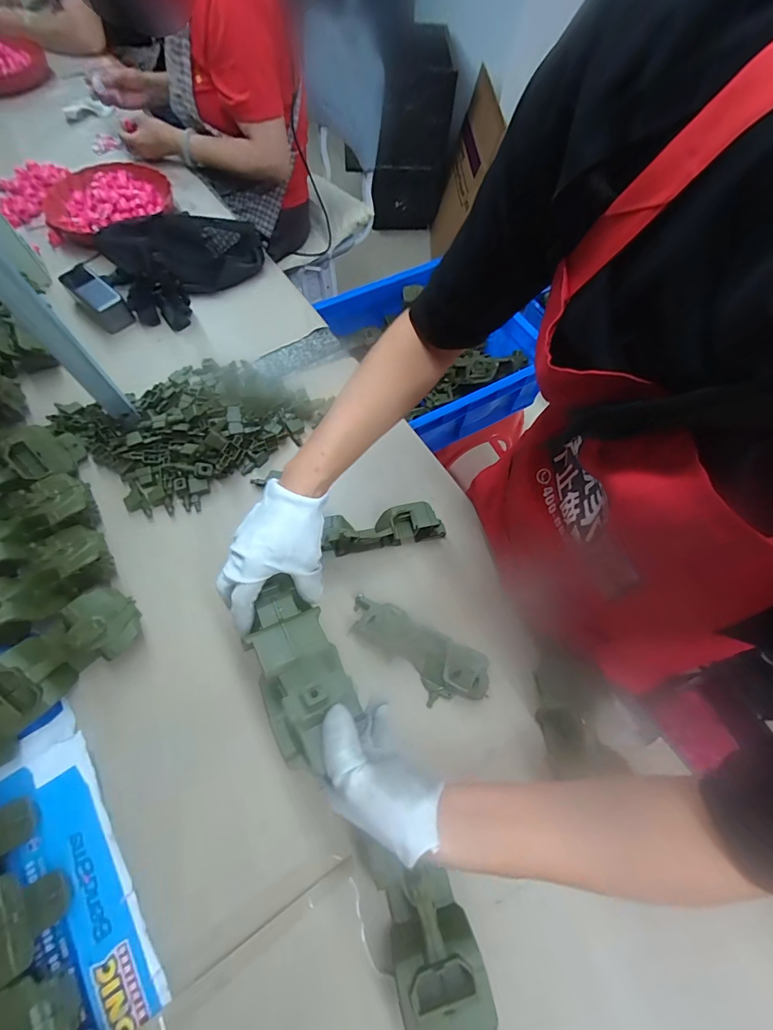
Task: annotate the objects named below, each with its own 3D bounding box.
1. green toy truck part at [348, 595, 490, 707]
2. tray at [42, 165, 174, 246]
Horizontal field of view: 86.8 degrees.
[{"bbox_3d":[0.033,0.175,0.515,0.190,0.056,0.078,27,67,11],"label":"green toy truck part"},{"bbox_3d":[-0.592,-0.677,0.866,0.250,0.038,0.202,-28,69,-14],"label":"tray"}]

